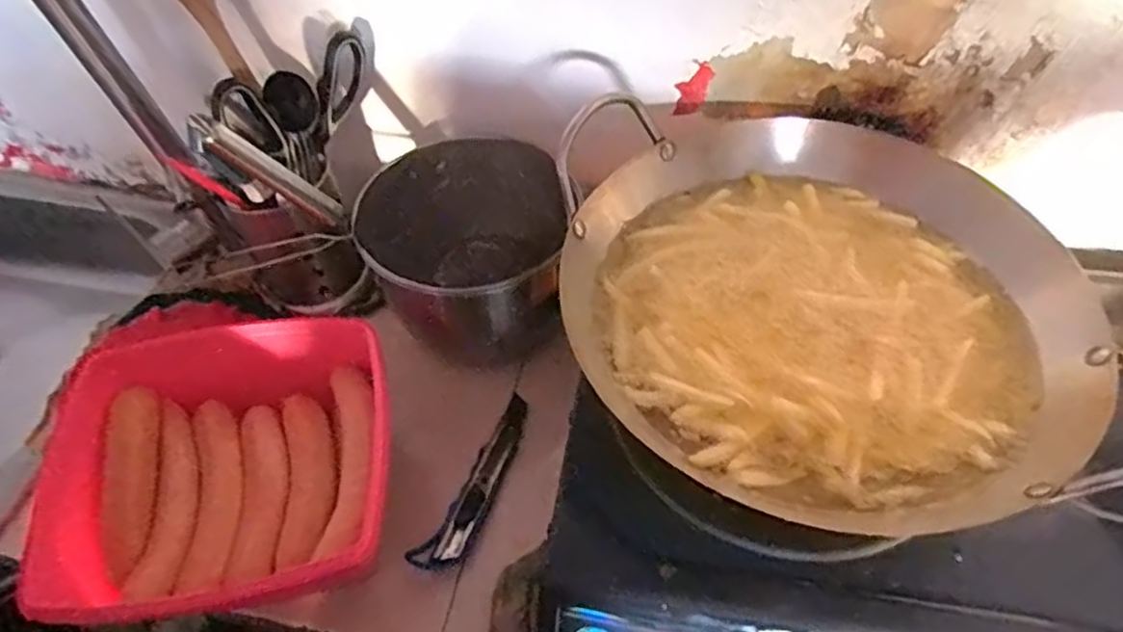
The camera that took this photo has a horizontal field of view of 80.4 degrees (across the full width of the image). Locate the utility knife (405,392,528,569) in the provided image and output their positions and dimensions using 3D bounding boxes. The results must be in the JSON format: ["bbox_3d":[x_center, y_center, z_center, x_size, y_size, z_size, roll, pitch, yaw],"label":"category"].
[{"bbox_3d":[-0.065,0.136,0.547,0.034,0.017,0.160,21,55,18],"label":"utility knife"}]

